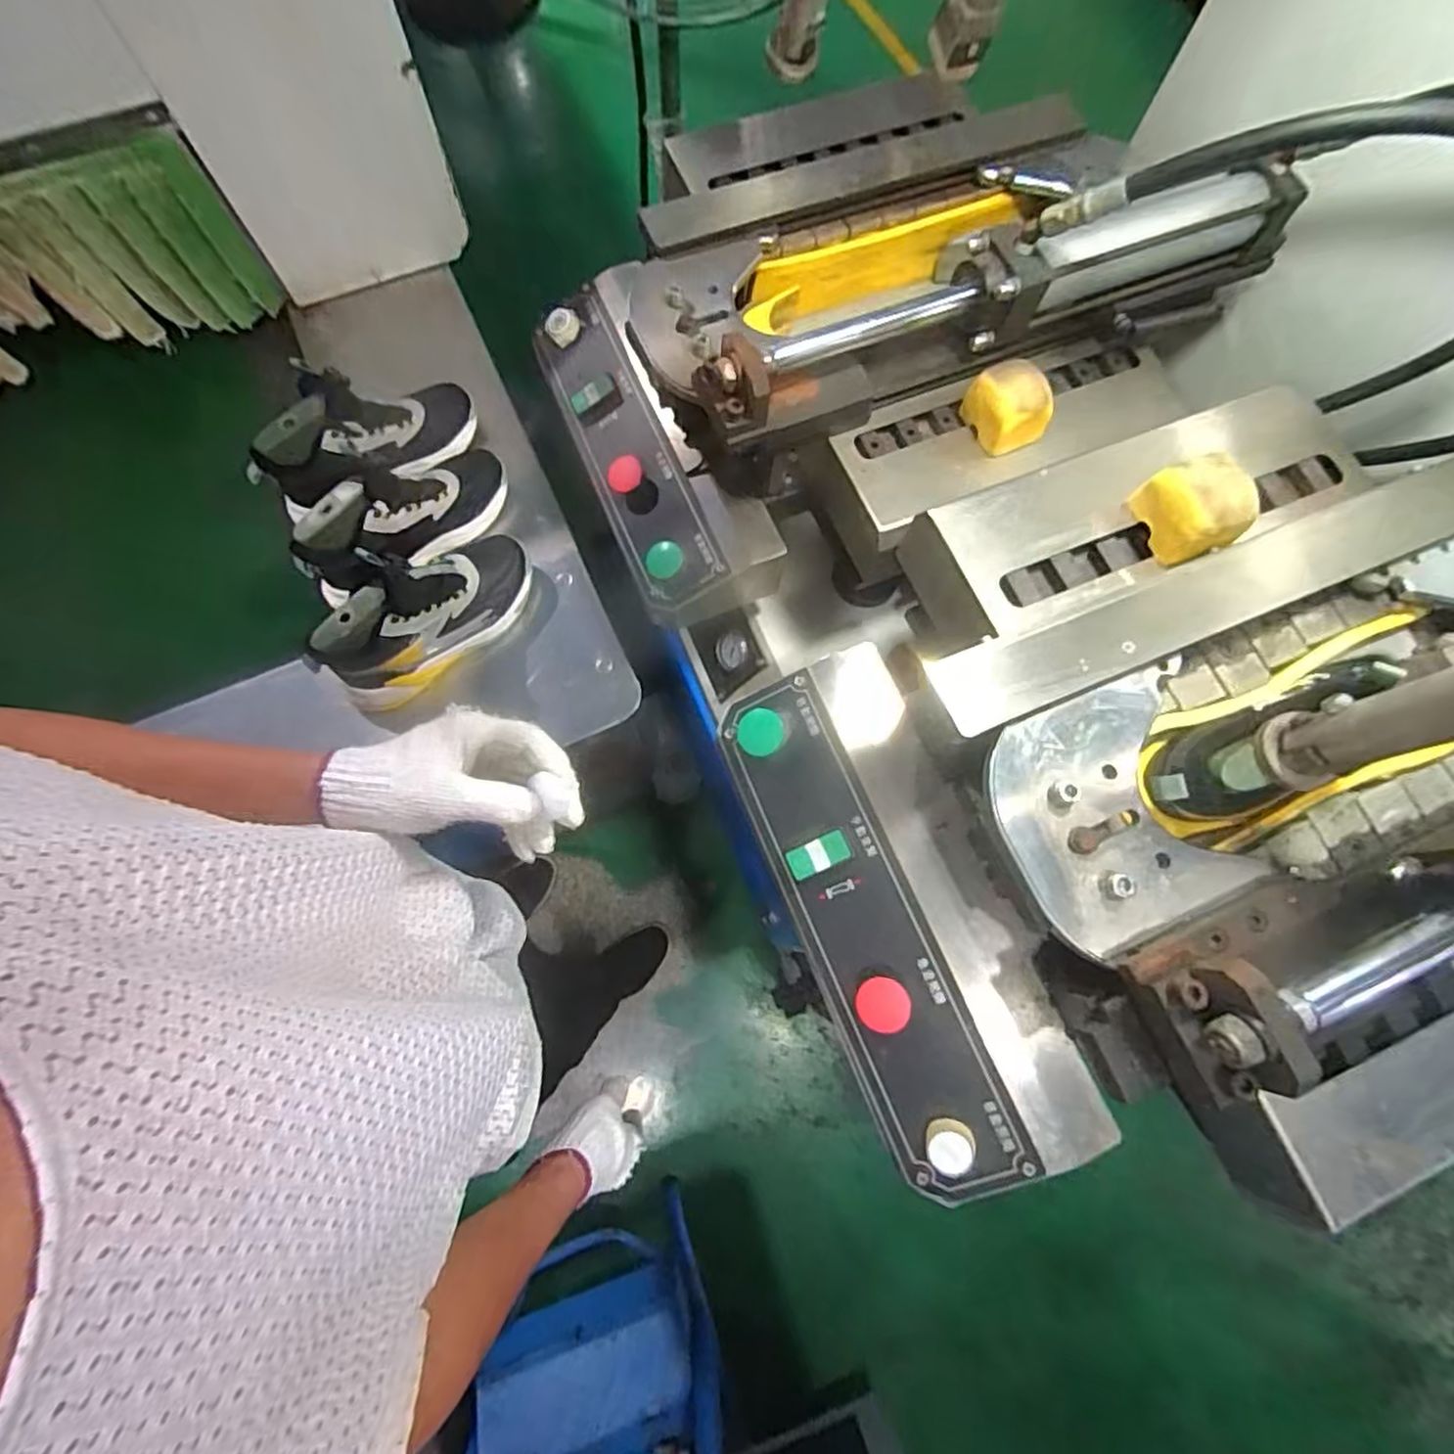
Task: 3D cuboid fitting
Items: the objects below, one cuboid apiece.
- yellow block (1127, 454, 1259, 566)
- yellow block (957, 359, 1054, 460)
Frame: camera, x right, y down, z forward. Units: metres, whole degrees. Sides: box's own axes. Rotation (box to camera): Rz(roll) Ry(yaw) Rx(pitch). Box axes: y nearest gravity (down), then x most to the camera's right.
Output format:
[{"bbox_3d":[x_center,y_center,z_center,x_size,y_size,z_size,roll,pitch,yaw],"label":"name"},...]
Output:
[{"bbox_3d":[0.351,-0.166,0.513,0.060,0.049,0.067,-14,75,-6],"label":"yellow block"},{"bbox_3d":[0.258,-0.295,0.630,0.060,0.051,0.074,-37,79,-11],"label":"yellow block"}]

